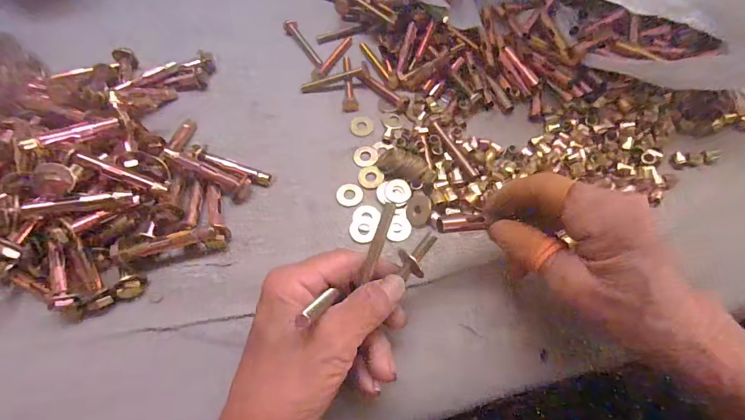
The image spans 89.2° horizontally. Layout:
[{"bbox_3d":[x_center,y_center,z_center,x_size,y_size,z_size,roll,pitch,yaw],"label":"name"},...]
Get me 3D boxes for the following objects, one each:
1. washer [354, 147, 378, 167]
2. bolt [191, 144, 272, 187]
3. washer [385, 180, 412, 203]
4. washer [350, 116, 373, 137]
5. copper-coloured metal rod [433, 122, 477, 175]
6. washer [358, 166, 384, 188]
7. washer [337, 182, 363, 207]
[{"bbox_3d":[-0.005,-0.044,0.312,0.020,0.004,0.021,0,63,0],"label":"washer"},{"bbox_3d":[-0.111,-0.032,0.294,0.064,0.013,0.015,22,30,-1],"label":"bolt"},{"bbox_3d":[0.020,-0.015,0.291,0.019,0.004,0.021,-3,63,-2],"label":"washer"},{"bbox_3d":[-0.009,-0.073,0.326,0.020,0.004,0.021,0,63,0],"label":"washer"},{"bbox_3d":[0.066,-0.049,0.301,0.006,0.004,0.056,-28,67,-10],"label":"copper-coloured metal rod"},{"bbox_3d":[-0.001,-0.027,0.301,0.020,0.004,0.020,0,63,0],"label":"washer"},{"bbox_3d":[-0.018,-0.013,0.294,0.020,0.004,0.020,0,63,0],"label":"washer"}]

